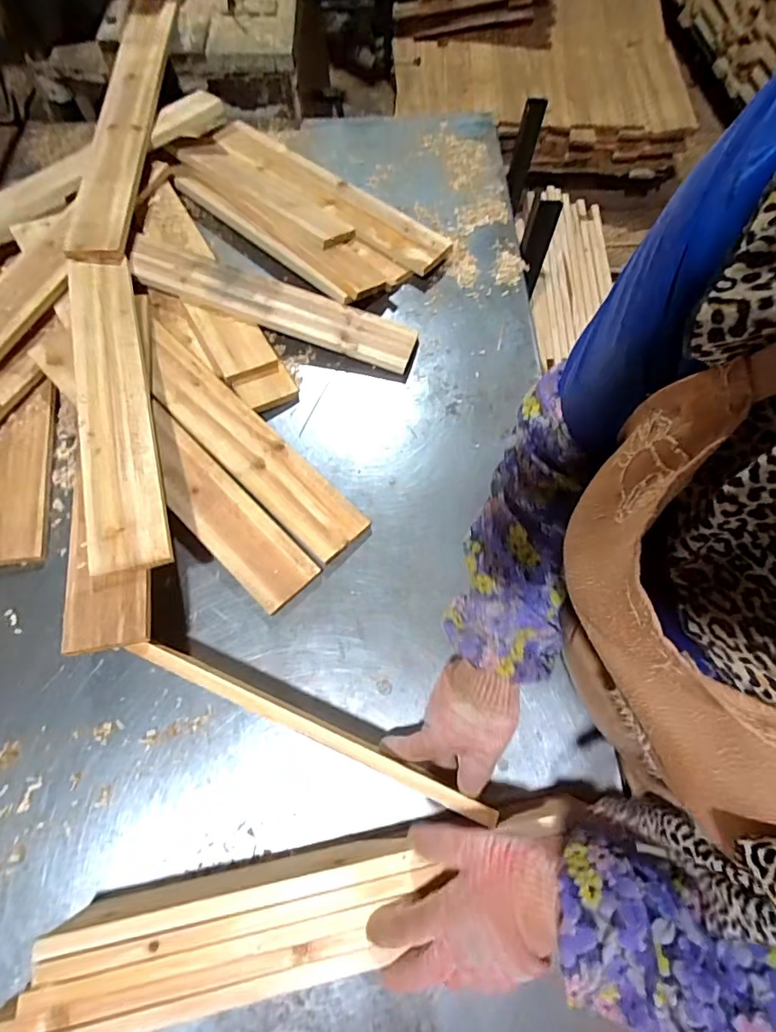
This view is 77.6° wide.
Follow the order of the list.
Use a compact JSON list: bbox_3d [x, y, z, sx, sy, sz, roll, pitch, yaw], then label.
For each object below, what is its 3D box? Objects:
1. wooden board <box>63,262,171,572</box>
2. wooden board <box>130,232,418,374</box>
[{"bbox_3d":[-0.335,-0.148,0.587,0.080,0.027,0.458,-17,69,-7],"label":"wooden board"},{"bbox_3d":[-0.169,-0.312,0.714,0.429,0.018,0.086,21,68,0],"label":"wooden board"}]

